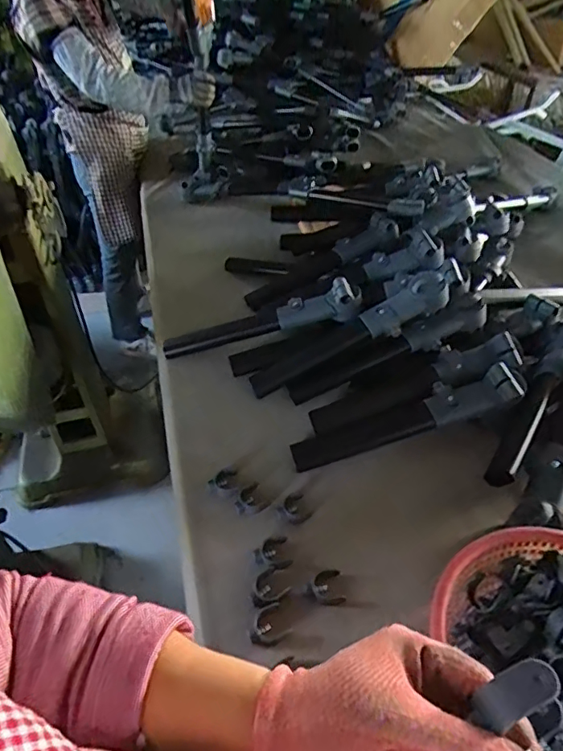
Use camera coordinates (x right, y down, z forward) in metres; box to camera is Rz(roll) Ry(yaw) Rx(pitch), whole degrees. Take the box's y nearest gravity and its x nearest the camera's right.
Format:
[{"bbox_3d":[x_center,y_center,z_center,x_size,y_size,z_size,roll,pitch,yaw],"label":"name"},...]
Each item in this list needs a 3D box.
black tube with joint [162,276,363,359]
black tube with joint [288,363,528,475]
[{"bbox_3d":[-0.039,-0.104,0.995,0.389,0.043,0.070,-15,43,6],"label":"black tube with joint"},{"bbox_3d":[0.202,0.068,0.838,0.387,0.039,0.071,-20,44,1],"label":"black tube with joint"}]

